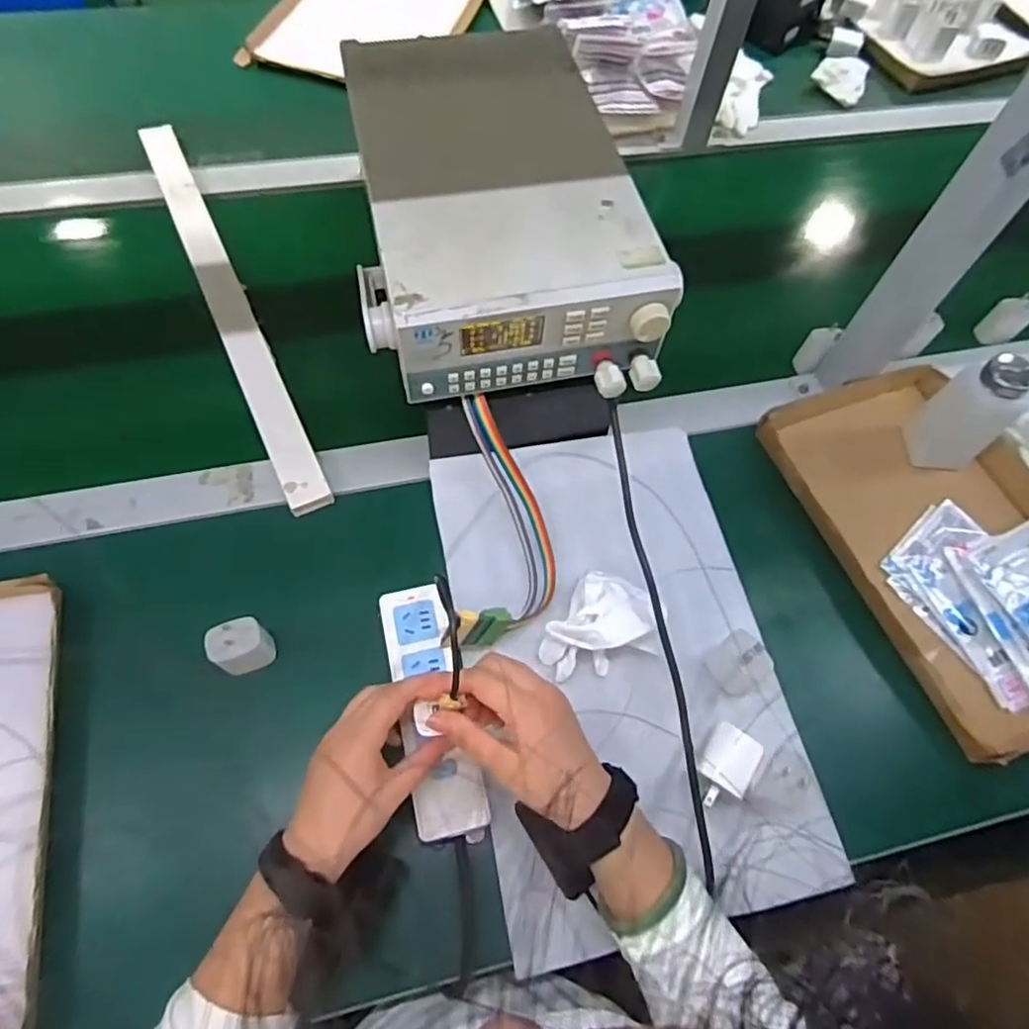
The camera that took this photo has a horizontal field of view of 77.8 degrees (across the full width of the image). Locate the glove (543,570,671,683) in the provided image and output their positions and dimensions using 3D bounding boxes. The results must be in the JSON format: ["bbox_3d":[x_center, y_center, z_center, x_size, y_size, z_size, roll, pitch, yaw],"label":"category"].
[{"bbox_3d":[0.070,0.088,0.539,0.099,0.045,0.083,-8,64,-8],"label":"glove"}]

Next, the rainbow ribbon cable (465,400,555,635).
[{"bbox_3d":[-0.007,-0.006,0.562,0.058,0.024,0.199,-21,100,-14],"label":"rainbow ribbon cable"}]

